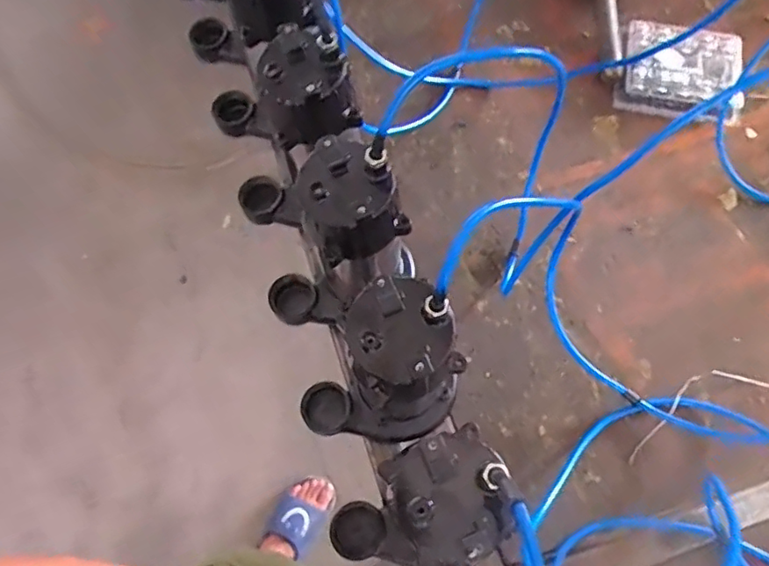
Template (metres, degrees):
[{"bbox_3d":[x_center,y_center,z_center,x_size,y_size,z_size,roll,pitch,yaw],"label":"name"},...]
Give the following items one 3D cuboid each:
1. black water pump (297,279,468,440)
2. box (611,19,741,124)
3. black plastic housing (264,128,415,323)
[{"bbox_3d":[-0.001,0.088,0.541,0.161,0.251,0.093,-32,72,-10],"label":"black water pump"},{"bbox_3d":[0.419,-0.297,0.810,0.165,0.034,0.136,14,70,6],"label":"box"},{"bbox_3d":[-0.059,-0.038,0.578,0.139,0.234,0.083,-19,70,-6],"label":"black plastic housing"}]

